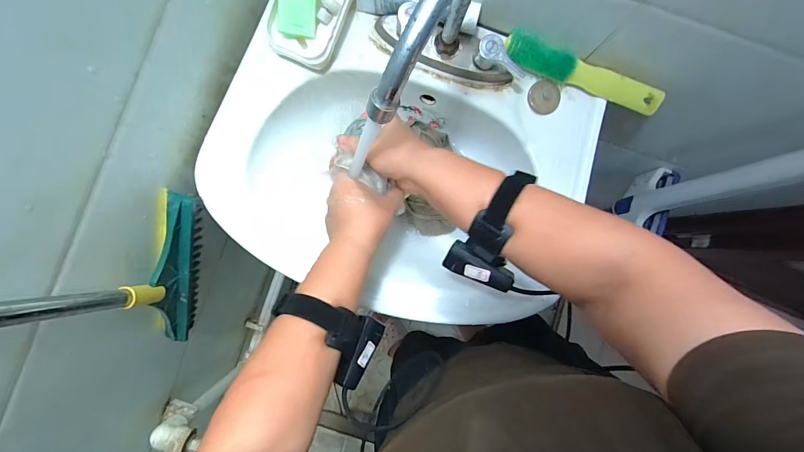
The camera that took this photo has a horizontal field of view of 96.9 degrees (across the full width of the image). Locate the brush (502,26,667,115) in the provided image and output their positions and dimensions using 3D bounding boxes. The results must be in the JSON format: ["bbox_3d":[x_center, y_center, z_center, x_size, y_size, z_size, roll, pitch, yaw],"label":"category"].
[{"bbox_3d":[0.232,-0.193,0.460,0.209,0.027,0.034,22,86,-3],"label":"brush"}]

